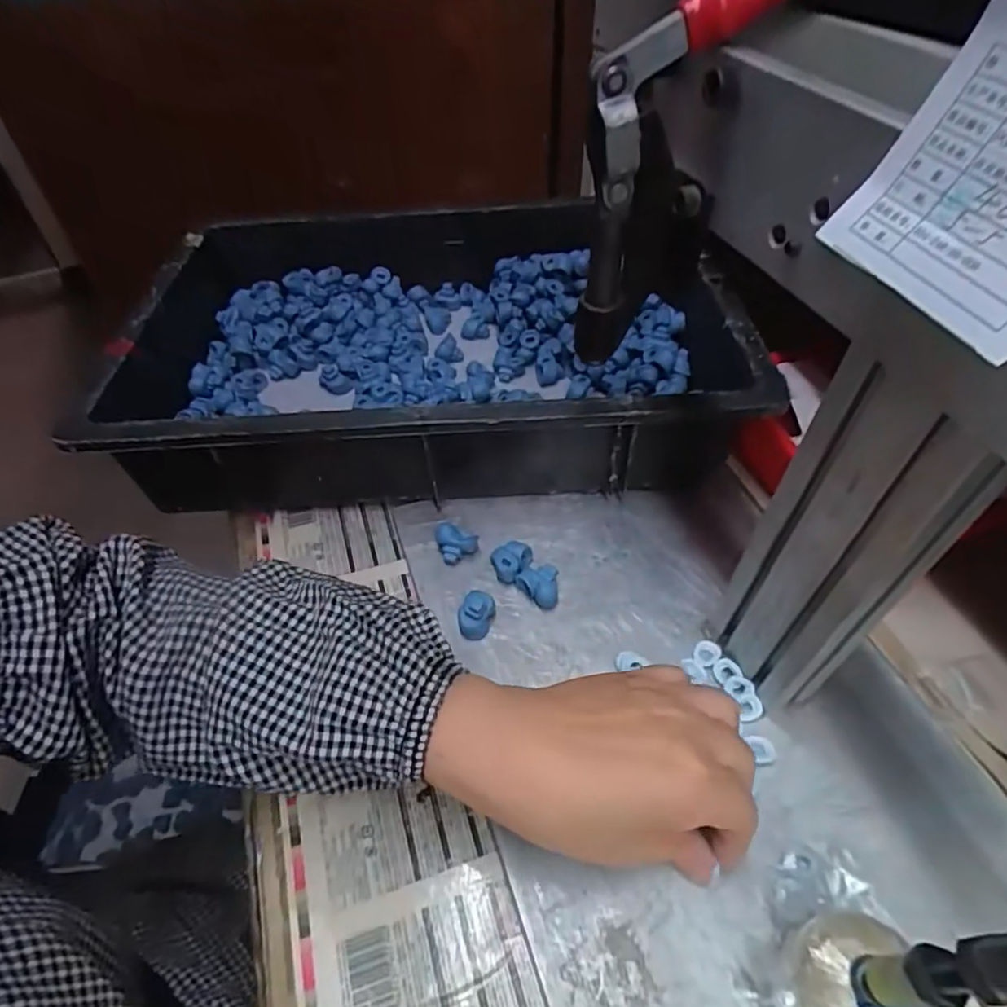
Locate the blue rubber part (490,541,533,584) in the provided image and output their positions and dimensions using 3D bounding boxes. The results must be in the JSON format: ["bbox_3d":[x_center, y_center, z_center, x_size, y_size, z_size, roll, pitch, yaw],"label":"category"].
[{"bbox_3d":[0.004,0.039,0.393,0.024,0.017,0.024,-1,49,1],"label":"blue rubber part"}]

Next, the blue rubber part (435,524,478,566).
[{"bbox_3d":[-0.031,0.026,0.400,0.025,0.026,0.017,-24,53,-19],"label":"blue rubber part"}]

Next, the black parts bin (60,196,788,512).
[{"bbox_3d":[-0.062,-0.143,0.497,0.452,0.098,0.331,-2,49,-1],"label":"black parts bin"}]

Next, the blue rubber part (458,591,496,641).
[{"bbox_3d":[-0.017,0.069,0.364,0.017,0.024,0.023,17,51,16],"label":"blue rubber part"}]

